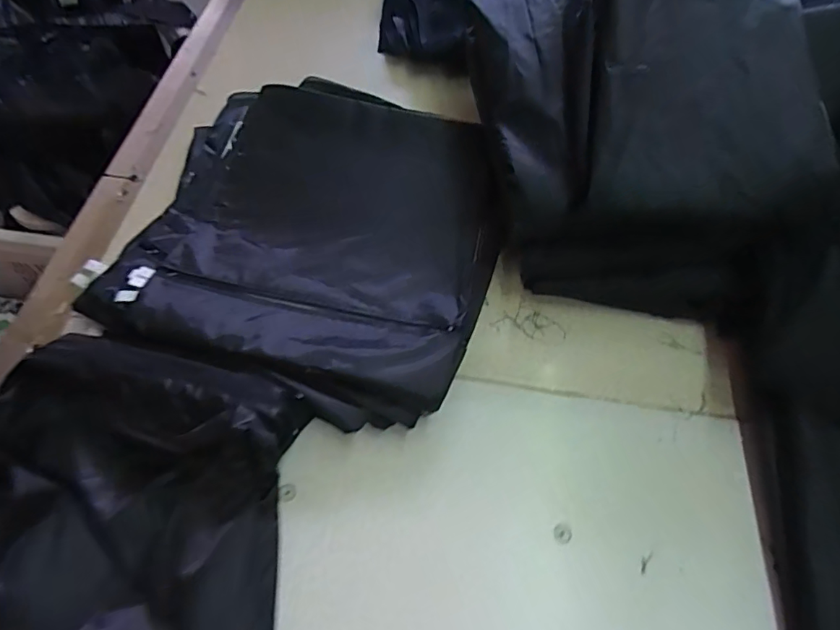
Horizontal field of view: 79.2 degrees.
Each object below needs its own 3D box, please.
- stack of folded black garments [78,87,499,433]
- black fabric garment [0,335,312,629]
[{"bbox_3d":[-0.099,-0.091,0.510,0.342,0.039,0.364,15,63,6],"label":"stack of folded black garments"},{"bbox_3d":[-0.200,0.282,0.270,0.221,0.064,0.569,-2,60,-3],"label":"black fabric garment"}]

